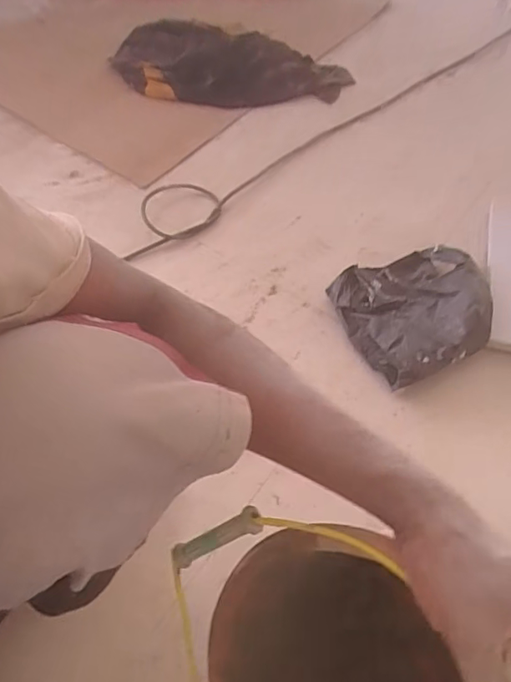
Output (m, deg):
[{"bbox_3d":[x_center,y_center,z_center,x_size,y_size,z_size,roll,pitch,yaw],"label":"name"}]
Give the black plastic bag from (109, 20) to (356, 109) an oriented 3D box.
[{"bbox_3d":[-0.056,-0.625,1.175,0.550,0.085,0.285,9,58,7],"label":"black plastic bag"}]

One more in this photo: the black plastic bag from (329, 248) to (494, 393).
[{"bbox_3d":[0.241,-0.050,0.758,0.215,0.057,0.208,-19,59,-10],"label":"black plastic bag"}]

